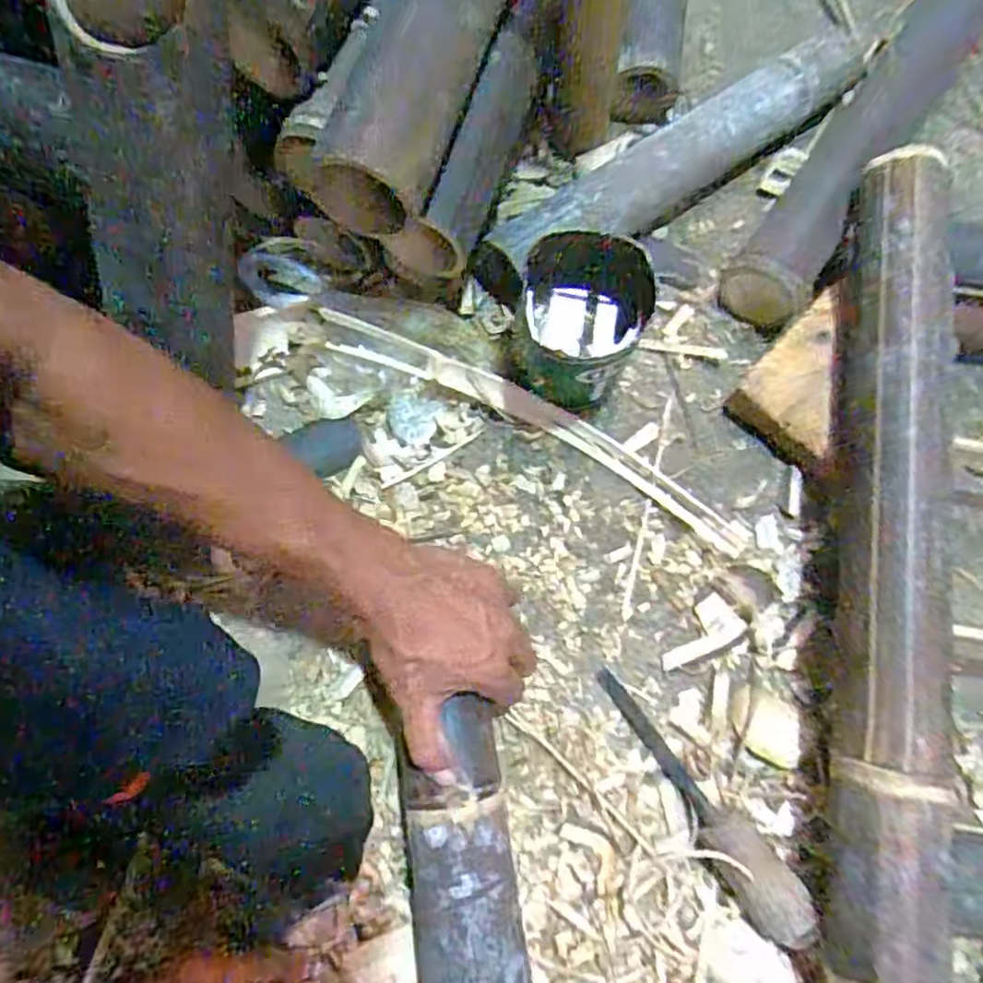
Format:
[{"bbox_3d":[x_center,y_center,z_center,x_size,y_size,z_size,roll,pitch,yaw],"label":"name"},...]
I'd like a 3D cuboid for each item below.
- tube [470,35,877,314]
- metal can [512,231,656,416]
[{"bbox_3d":[0.172,-0.298,0.612,0.434,0.066,0.071,-35,79,-11],"label":"tube"},{"bbox_3d":[0.066,-0.120,0.540,0.089,0.131,0.090,1,75,-2],"label":"metal can"}]

